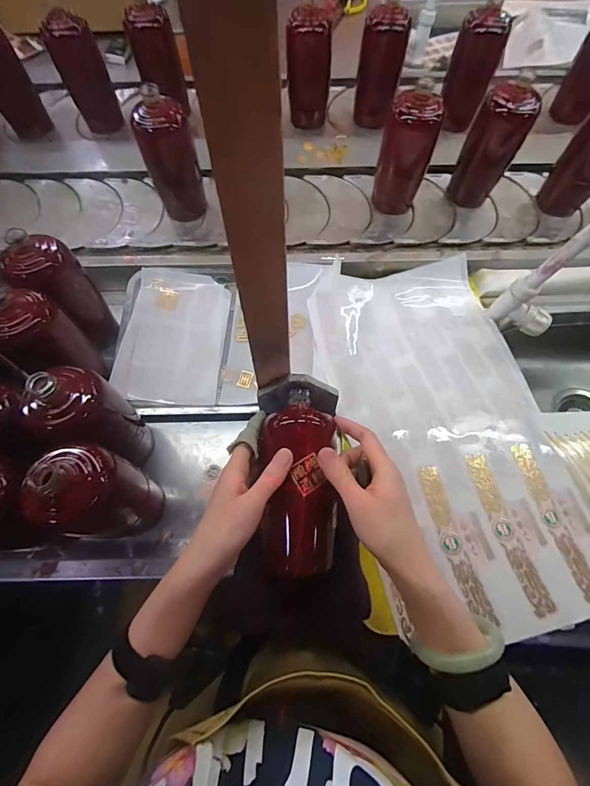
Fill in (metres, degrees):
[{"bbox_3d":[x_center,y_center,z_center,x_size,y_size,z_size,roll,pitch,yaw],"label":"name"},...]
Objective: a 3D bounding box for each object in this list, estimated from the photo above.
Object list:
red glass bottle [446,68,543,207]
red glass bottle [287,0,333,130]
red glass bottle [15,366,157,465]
[{"bbox_3d":[0.321,-0.401,0.594,0.070,0.184,0.058,-9,68,-4],"label":"red glass bottle"},{"bbox_3d":[0.028,-0.604,0.690,0.078,0.180,0.076,19,69,8],"label":"red glass bottle"},{"bbox_3d":[-0.229,0.035,0.417,0.075,0.189,0.082,24,70,9],"label":"red glass bottle"}]

